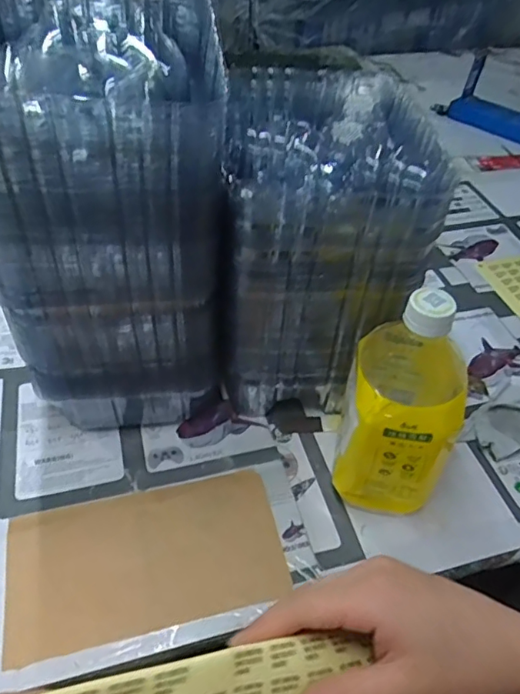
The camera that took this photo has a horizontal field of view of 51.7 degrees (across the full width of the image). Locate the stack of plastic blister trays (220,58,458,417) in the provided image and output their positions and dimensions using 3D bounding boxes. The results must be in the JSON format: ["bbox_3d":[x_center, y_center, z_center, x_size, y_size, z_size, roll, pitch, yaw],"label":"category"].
[{"bbox_3d":[0.050,-0.091,0.507,0.159,0.244,0.214,0,46,-3],"label":"stack of plastic blister trays"}]

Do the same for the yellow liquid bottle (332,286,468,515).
[{"bbox_3d":[0.108,0.039,0.420,0.076,0.198,0.103,8,46,2],"label":"yellow liquid bottle"}]

